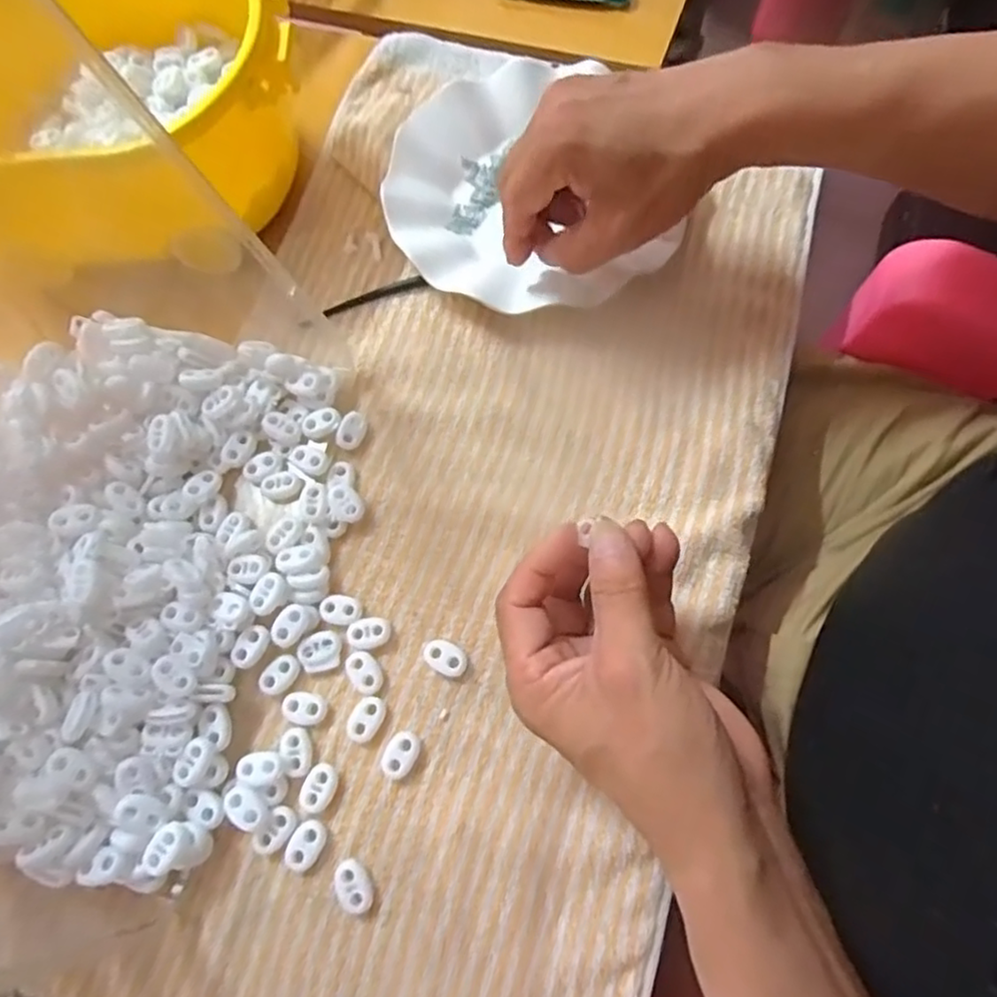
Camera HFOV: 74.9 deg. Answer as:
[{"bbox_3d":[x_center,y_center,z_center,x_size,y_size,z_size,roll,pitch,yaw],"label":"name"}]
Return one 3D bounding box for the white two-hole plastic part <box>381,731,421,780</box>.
[{"bbox_3d":[-0.047,0.124,0.314,0.016,0.005,0.022,21,74,11],"label":"white two-hole plastic part"}]

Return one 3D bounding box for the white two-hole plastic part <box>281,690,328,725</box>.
[{"bbox_3d":[-0.097,0.104,0.323,0.023,0.004,0.016,9,72,8],"label":"white two-hole plastic part"}]

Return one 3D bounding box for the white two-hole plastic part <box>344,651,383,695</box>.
[{"bbox_3d":[-0.068,0.087,0.327,0.014,0.004,0.023,-40,73,-9],"label":"white two-hole plastic part"}]

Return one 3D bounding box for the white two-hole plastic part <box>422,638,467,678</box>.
[{"bbox_3d":[-0.027,0.080,0.328,0.023,0.006,0.016,23,74,12],"label":"white two-hole plastic part"}]

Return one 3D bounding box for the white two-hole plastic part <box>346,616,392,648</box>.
[{"bbox_3d":[-0.066,0.069,0.334,0.023,0.004,0.015,-2,71,4],"label":"white two-hole plastic part"}]

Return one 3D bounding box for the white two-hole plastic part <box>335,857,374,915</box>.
[{"bbox_3d":[-0.066,0.177,0.297,0.014,0.006,0.022,-32,71,-6],"label":"white two-hole plastic part"}]

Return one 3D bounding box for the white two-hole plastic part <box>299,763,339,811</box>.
[{"bbox_3d":[-0.086,0.138,0.312,0.015,0.004,0.020,19,74,11],"label":"white two-hole plastic part"}]

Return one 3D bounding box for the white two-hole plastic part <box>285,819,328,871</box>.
[{"bbox_3d":[-0.090,0.162,0.305,0.015,0.004,0.022,32,76,14],"label":"white two-hole plastic part"}]

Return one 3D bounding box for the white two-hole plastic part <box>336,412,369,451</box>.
[{"bbox_3d":[-0.082,-0.038,0.367,0.014,0.006,0.021,20,74,11],"label":"white two-hole plastic part"}]

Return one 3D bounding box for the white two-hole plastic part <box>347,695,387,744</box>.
[{"bbox_3d":[-0.065,0.108,0.321,0.016,0.004,0.022,32,76,14],"label":"white two-hole plastic part"}]

